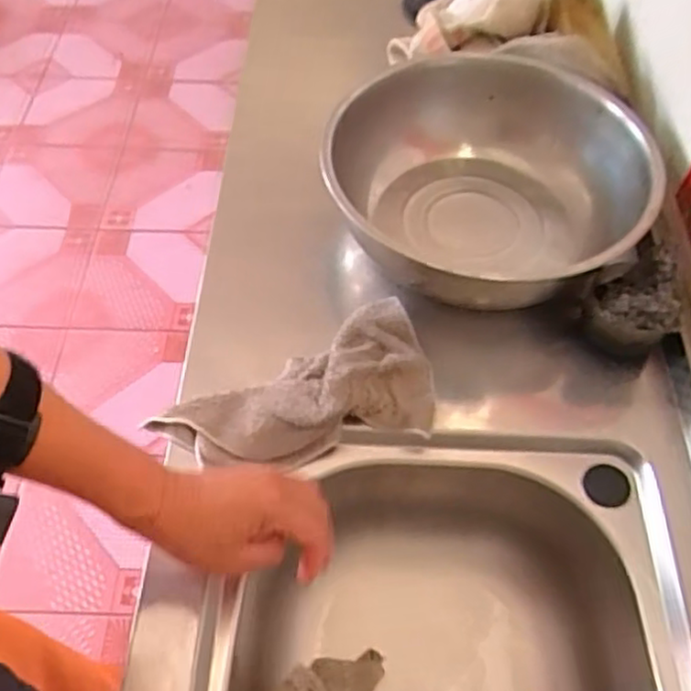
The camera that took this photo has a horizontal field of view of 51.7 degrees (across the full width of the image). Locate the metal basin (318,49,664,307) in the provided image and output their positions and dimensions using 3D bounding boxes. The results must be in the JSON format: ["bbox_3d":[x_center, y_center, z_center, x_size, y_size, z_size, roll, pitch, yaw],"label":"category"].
[{"bbox_3d":[0.138,-0.161,0.698,0.294,0.102,0.294,0,55,0],"label":"metal basin"}]

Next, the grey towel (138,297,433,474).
[{"bbox_3d":[-0.043,0.033,0.614,0.232,0.041,0.140,-9,56,-7],"label":"grey towel"}]

